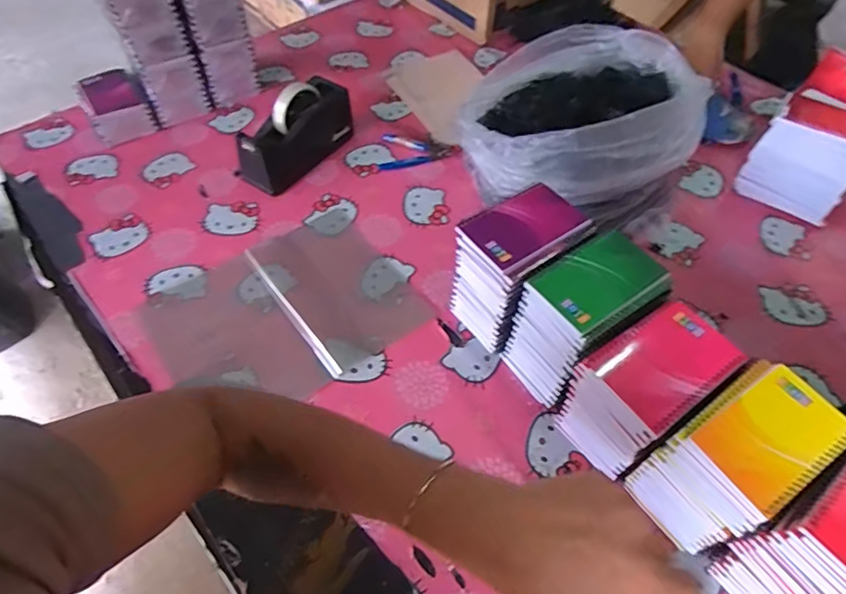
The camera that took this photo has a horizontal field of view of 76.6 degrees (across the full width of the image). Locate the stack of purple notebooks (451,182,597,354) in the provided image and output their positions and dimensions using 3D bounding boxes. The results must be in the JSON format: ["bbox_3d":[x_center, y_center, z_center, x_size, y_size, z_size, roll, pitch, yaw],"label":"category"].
[{"bbox_3d":[0.120,-0.032,0.659,0.137,0.165,0.093,-31,60,-22],"label":"stack of purple notebooks"}]

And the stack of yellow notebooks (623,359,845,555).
[{"bbox_3d":[0.292,0.164,0.521,0.141,0.161,0.092,-30,60,-20],"label":"stack of yellow notebooks"}]

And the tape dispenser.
[{"bbox_3d":[-0.204,-0.264,0.849,0.078,0.117,0.189,29,58,19],"label":"tape dispenser"}]

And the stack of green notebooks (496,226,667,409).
[{"bbox_3d":[0.180,0.032,0.612,0.129,0.168,0.101,-27,58,-20],"label":"stack of green notebooks"}]

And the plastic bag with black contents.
[{"bbox_3d":[0.228,-0.265,0.823,0.320,0.180,0.293,4,53,2],"label":"plastic bag with black contents"}]

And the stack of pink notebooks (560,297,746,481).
[{"bbox_3d":[0.224,0.107,0.563,0.136,0.162,0.092,-28,59,-21],"label":"stack of pink notebooks"}]

